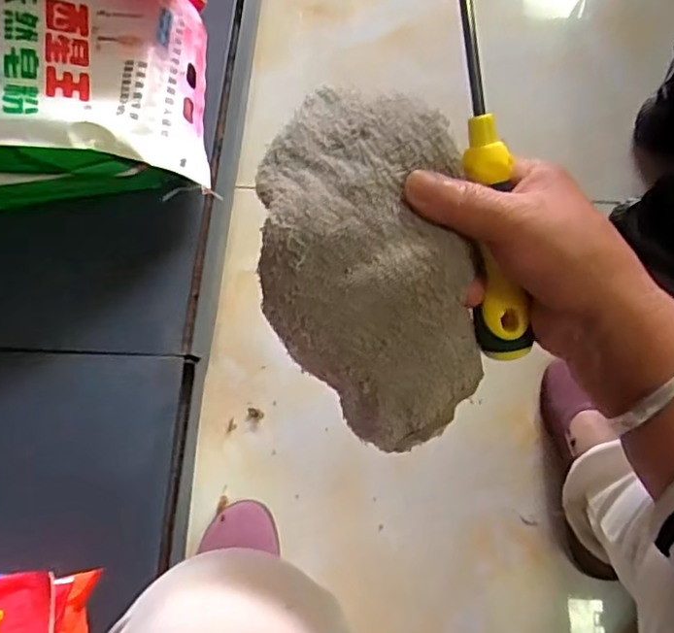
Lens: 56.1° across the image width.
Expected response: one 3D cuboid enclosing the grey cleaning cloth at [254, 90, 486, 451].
[{"bbox_3d":[0.013,-0.026,0.304,0.093,0.076,0.161,-9,69,-3],"label":"grey cleaning cloth"}]

